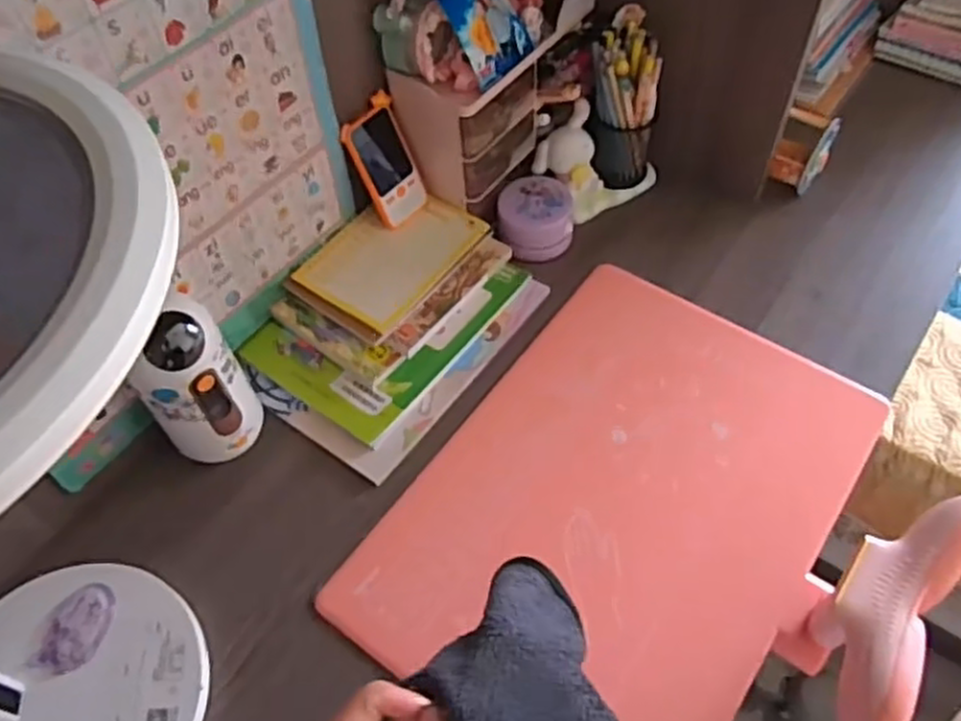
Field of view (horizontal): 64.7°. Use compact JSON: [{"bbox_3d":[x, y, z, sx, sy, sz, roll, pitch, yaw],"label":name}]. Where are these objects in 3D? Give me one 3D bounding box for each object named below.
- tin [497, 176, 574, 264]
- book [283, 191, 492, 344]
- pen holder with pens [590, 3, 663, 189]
[{"bbox_3d":[0.060,-0.156,0.827,0.080,0.047,0.081,-2,55,2],"label":"tin"},{"bbox_3d":[-0.092,-0.108,0.790,0.124,0.011,0.180,35,65,16],"label":"book"},{"bbox_3d":[0.155,-0.278,0.825,0.074,0.172,0.067,4,55,6],"label":"pen holder with pens"}]

